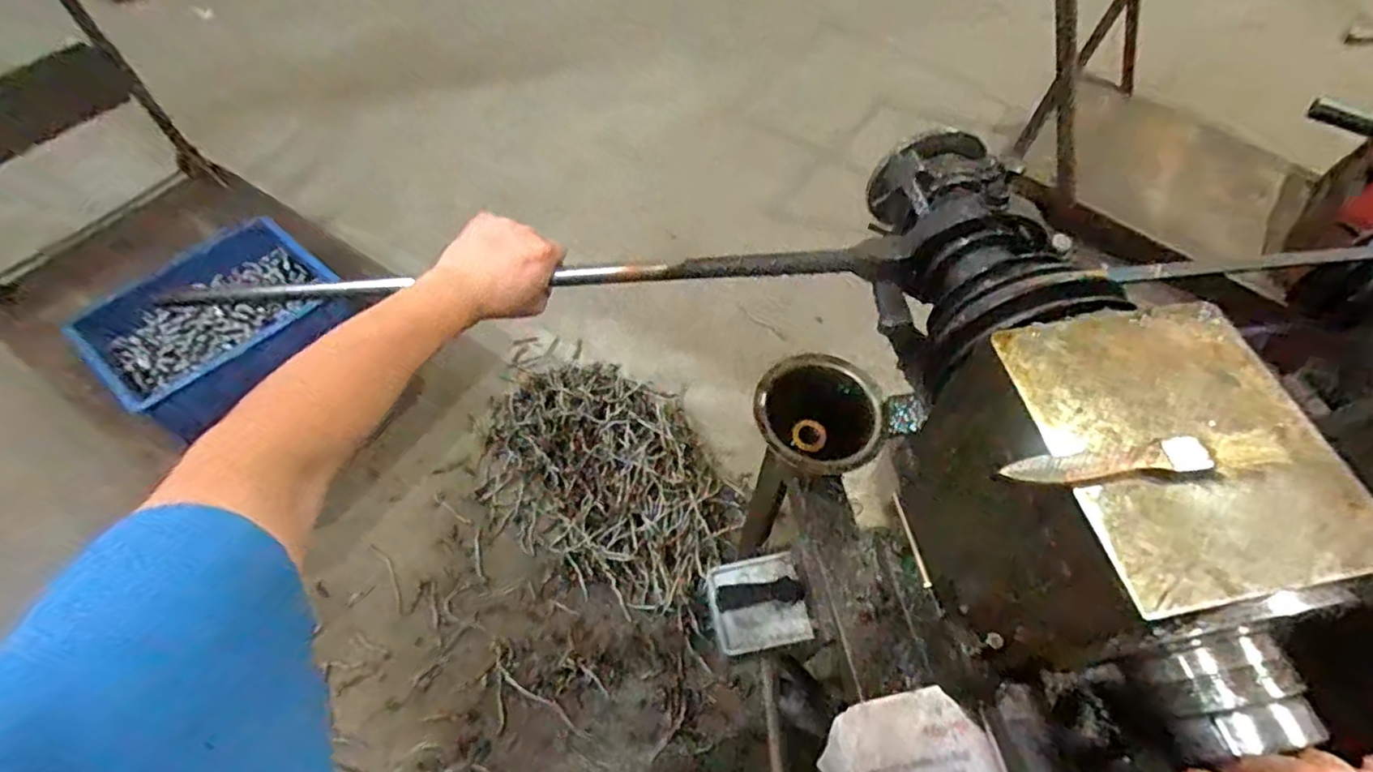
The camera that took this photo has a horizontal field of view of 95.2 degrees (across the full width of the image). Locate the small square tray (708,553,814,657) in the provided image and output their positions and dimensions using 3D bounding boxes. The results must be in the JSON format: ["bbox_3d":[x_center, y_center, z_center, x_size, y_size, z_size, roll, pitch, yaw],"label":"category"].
[{"bbox_3d":[0.074,0.224,0.651,0.094,0.019,0.088,-10,58,-8],"label":"small square tray"}]

